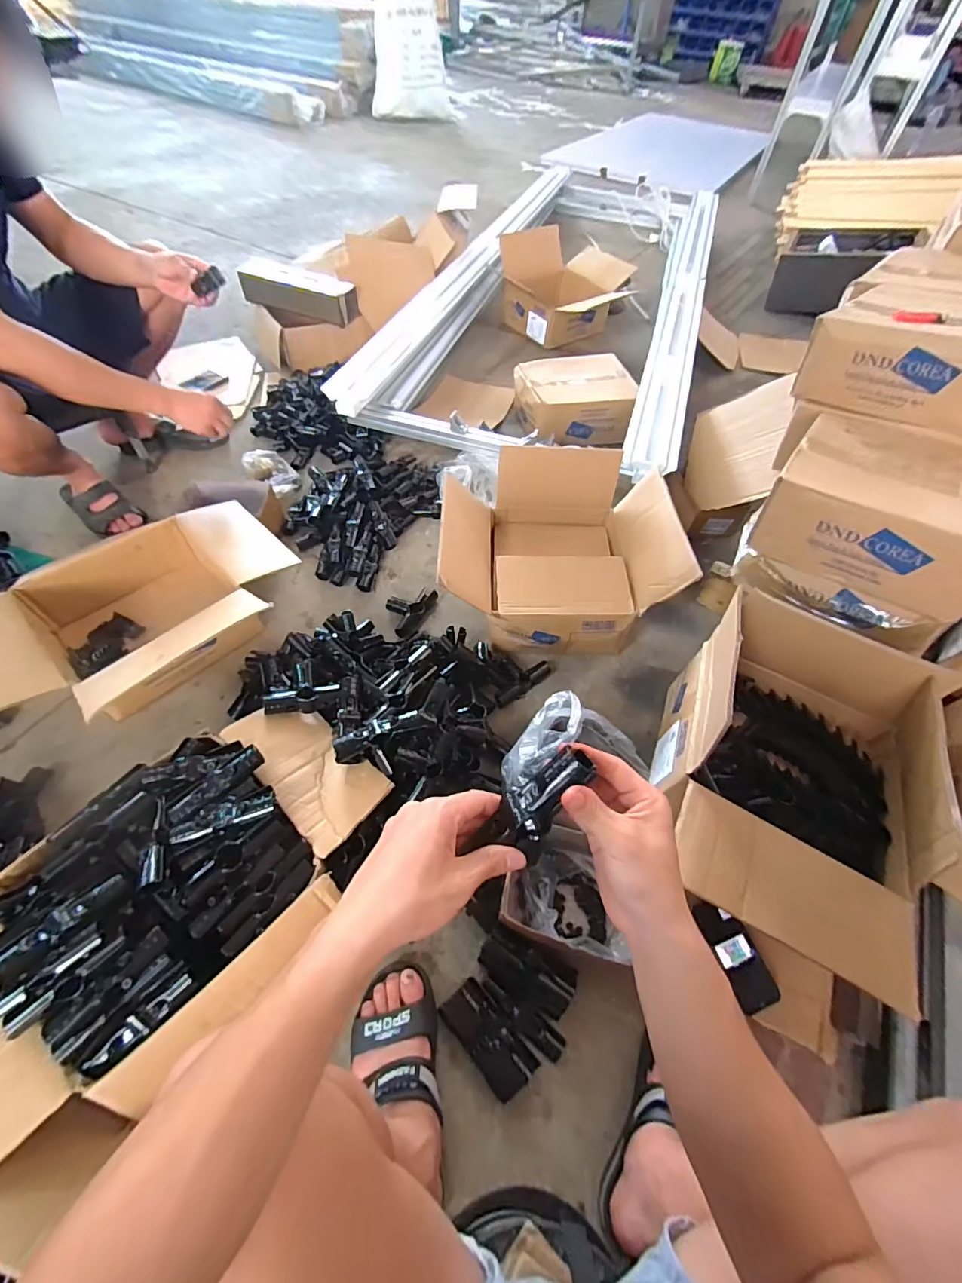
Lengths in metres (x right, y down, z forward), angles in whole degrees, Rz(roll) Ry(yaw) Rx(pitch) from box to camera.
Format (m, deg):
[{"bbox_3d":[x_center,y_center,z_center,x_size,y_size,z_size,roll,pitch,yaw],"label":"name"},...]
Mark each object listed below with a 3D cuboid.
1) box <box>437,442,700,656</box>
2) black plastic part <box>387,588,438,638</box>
[{"bbox_3d":[0.142,-0.196,1.023,0.448,0.222,0.395,0,55,-4],"label":"box"},{"bbox_3d":[-0.162,-0.075,1.054,0.083,0.025,0.141,24,57,13],"label":"black plastic part"}]

